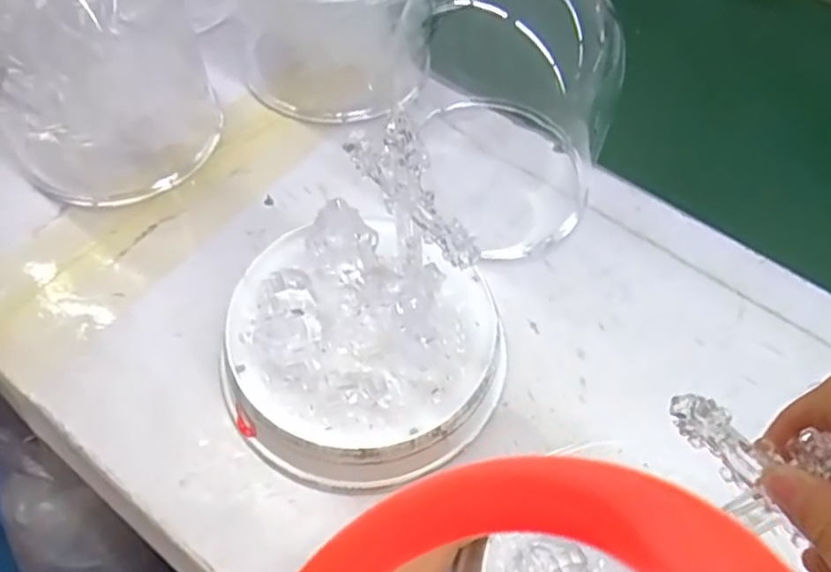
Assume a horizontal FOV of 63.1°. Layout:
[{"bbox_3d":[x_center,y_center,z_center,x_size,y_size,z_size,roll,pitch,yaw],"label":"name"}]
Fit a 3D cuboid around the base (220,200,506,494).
[{"bbox_3d":[-0.026,0.035,0.353,0.135,0.048,0.131,1,59,-2],"label":"base"}]

